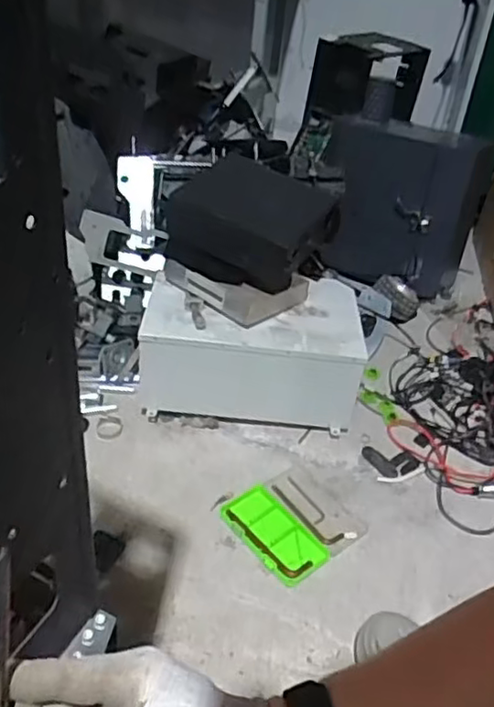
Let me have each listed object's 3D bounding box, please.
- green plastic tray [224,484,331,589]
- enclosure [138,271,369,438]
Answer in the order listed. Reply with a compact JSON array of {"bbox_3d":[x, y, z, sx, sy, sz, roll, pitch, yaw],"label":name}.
[{"bbox_3d":[0.046,0.308,1.096,0.103,0.016,0.196,-26,48,-34],"label":"green plastic tray"},{"bbox_3d":[0.012,-0.013,1.347,0.431,0.223,0.267,5,38,0],"label":"enclosure"}]

